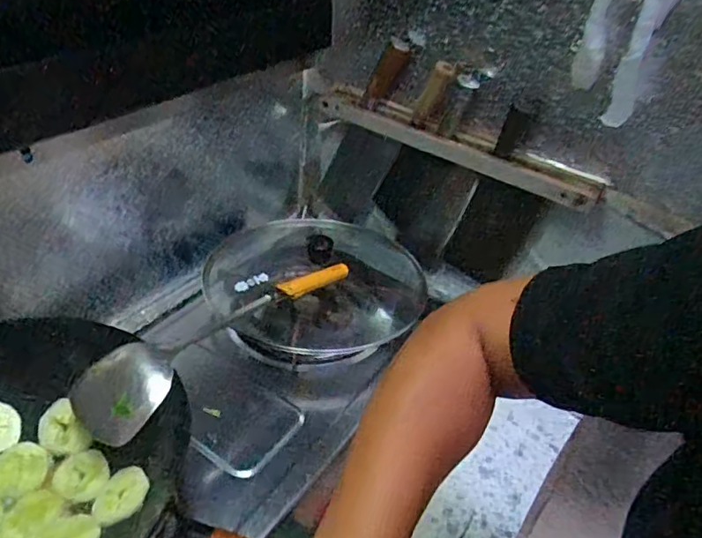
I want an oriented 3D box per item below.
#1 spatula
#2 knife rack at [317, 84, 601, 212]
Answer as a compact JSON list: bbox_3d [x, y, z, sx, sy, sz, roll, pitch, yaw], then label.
[{"bbox_3d":[-0.139,0.058,0.636,0.093,0.045,0.373,28,43,27],"label":"spatula"},{"bbox_3d":[0.128,-0.185,0.782,0.455,0.033,0.055,29,43,27],"label":"knife rack"}]

